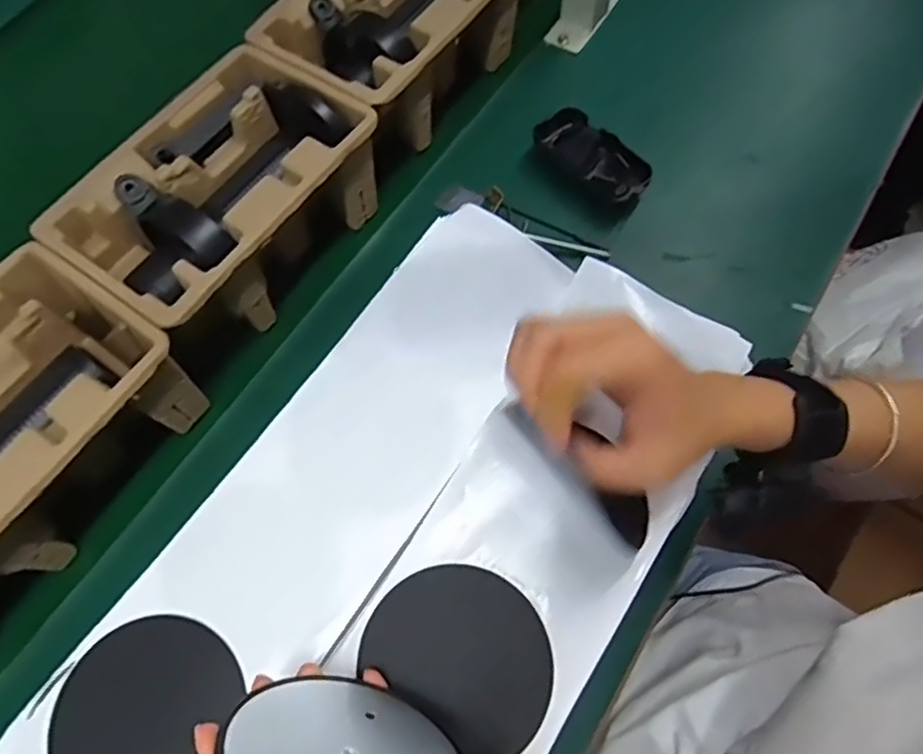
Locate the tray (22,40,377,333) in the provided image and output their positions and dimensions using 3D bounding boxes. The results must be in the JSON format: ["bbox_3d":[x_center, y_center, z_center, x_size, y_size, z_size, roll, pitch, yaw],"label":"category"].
[{"bbox_3d":[-0.188,-0.136,0.498,0.150,0.095,0.225,33,68,12],"label":"tray"}]

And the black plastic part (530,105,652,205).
[{"bbox_3d":[0.118,-0.195,0.562,0.047,0.027,0.107,-42,74,-19],"label":"black plastic part"}]

